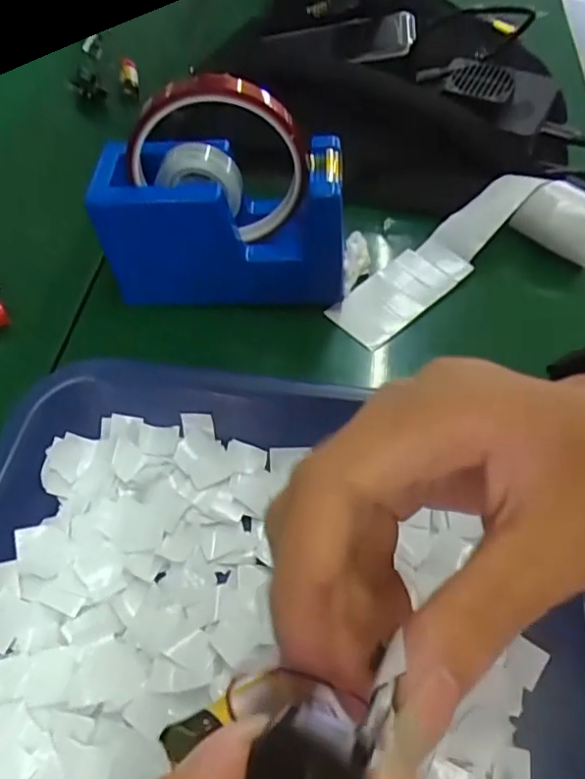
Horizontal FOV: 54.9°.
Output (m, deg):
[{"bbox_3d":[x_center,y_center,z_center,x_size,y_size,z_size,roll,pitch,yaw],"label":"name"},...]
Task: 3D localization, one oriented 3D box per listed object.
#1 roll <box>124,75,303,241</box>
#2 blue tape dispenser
[{"bbox_3d":[-0.037,-0.112,0.279,0.084,0.085,0.020,3,56,-1],"label":"roll"},{"bbox_3d":[-0.037,-0.091,0.309,0.126,0.081,0.043,3,56,-2],"label":"blue tape dispenser"}]

